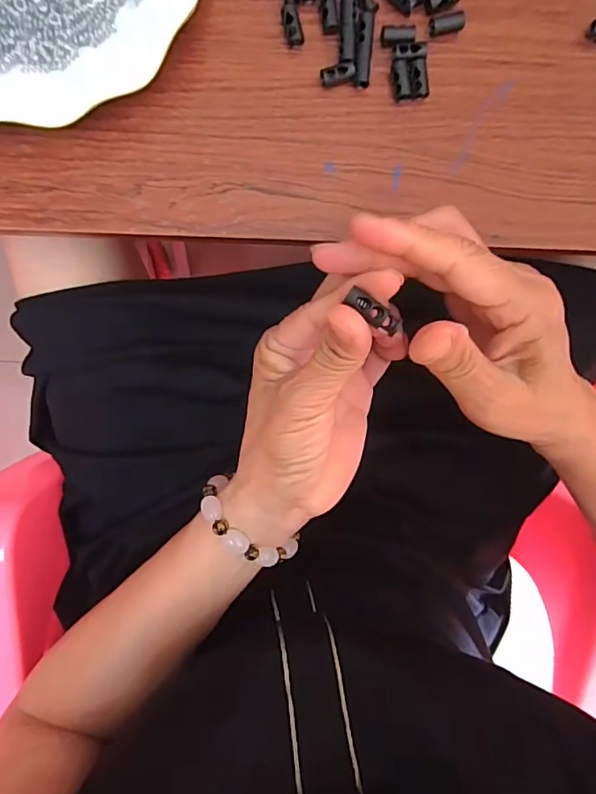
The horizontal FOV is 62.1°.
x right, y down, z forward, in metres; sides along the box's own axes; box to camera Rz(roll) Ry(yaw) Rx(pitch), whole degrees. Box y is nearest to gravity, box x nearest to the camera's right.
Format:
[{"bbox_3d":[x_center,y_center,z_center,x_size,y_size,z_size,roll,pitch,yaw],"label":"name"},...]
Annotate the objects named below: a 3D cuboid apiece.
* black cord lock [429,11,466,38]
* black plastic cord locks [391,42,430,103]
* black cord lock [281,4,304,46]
[{"bbox_3d":[0.083,-0.208,0.277,0.022,0.006,0.009,-14,96,-3],"label":"black cord lock"},{"bbox_3d":[0.062,-0.182,0.278,0.020,0.010,0.028,-6,92,-2],"label":"black plastic cord locks"},{"bbox_3d":[-0.003,-0.204,0.270,0.009,0.006,0.021,-21,107,-2],"label":"black cord lock"}]

